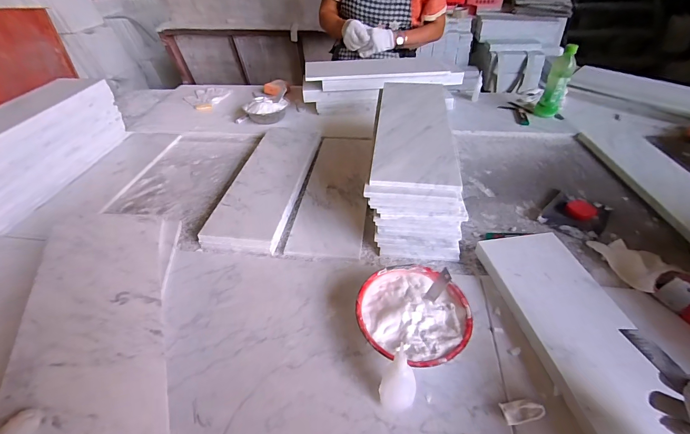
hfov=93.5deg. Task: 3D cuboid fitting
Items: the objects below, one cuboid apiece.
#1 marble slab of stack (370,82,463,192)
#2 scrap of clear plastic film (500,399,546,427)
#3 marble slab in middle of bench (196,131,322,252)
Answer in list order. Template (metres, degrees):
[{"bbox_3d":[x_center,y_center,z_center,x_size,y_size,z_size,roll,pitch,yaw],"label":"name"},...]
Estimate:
[{"bbox_3d":[0.147,-0.199,0.692,0.148,0.016,0.436,4,41,7],"label":"marble slab of stack"},{"bbox_3d":[0.229,0.250,0.419,0.051,0.007,0.026,-7,41,-6],"label":"scrap of clear plastic film"},{"bbox_3d":[-0.184,-0.094,0.799,0.164,0.050,0.448,4,41,7],"label":"marble slab in middle of bench"}]

